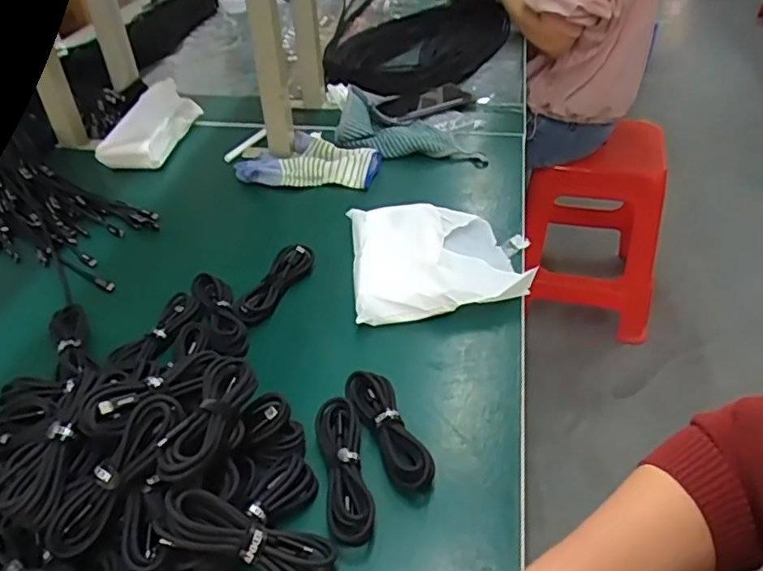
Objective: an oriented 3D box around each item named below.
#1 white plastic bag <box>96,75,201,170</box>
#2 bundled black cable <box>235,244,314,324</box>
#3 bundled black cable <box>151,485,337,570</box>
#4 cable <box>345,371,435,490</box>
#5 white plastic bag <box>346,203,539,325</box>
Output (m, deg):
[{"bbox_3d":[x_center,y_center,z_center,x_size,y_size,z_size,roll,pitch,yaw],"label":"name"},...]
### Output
[{"bbox_3d":[-0.334,-0.234,0.866,0.083,0.069,0.171,4,39,9],"label":"white plastic bag"},{"bbox_3d":[-0.108,-0.005,0.606,0.034,0.015,0.112,13,42,19],"label":"bundled black cable"},{"bbox_3d":[-0.081,0.157,0.366,0.111,0.017,0.040,29,40,-12],"label":"bundled black cable"},{"bbox_3d":[0.006,0.109,0.466,0.032,0.015,0.112,-19,41,-18],"label":"cable"},{"bbox_3d":[0.061,-0.034,0.633,0.179,0.033,0.179,-4,39,-1],"label":"white plastic bag"}]

